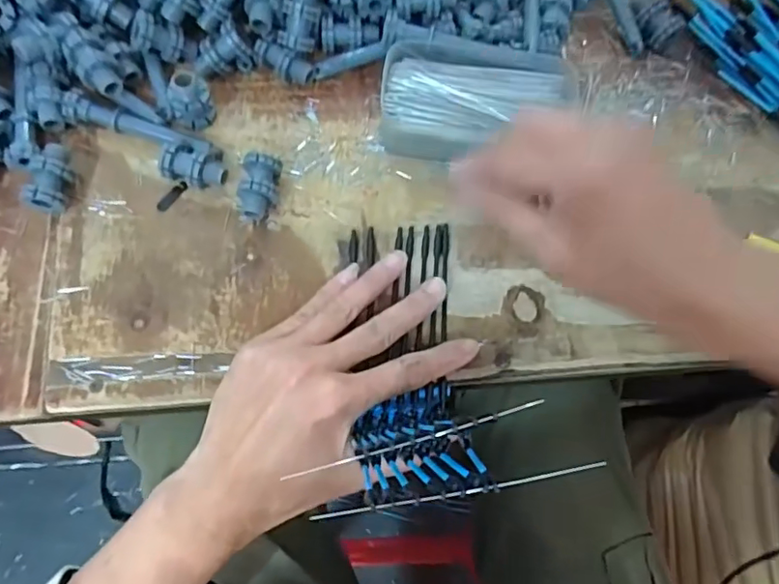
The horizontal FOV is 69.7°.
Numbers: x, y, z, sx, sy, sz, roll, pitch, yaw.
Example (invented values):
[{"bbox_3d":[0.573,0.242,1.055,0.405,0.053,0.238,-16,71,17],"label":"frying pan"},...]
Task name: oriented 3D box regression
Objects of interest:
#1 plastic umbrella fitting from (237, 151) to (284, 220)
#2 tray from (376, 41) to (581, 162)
[{"bbox_3d":[-0.078,-0.063,0.338,0.021,0.024,0.038,8,74,-1],"label":"plastic umbrella fitting"},{"bbox_3d":[0.055,-0.120,0.356,0.118,0.029,0.072,2,74,-3],"label":"tray"}]

